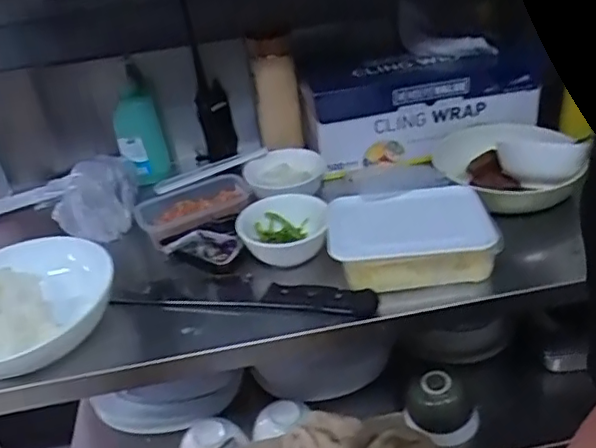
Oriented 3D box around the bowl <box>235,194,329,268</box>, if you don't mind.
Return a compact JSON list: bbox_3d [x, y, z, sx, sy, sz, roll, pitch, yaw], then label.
[{"bbox_3d":[-0.018,0.008,0.721,0.111,0.048,0.111,-5,32,3],"label":"bowl"}]

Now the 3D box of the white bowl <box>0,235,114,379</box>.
[{"bbox_3d":[-0.312,0.091,0.647,0.193,0.053,0.206,-13,33,-10],"label":"white bowl"}]

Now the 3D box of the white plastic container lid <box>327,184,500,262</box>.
[{"bbox_3d":[0.124,-0.006,0.669,0.183,0.019,0.130,-8,32,-2],"label":"white plastic container lid"}]

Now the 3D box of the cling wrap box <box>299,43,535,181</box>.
[{"bbox_3d":[0.192,-0.197,0.897,0.351,0.155,0.122,-10,32,-5],"label":"cling wrap box"}]

